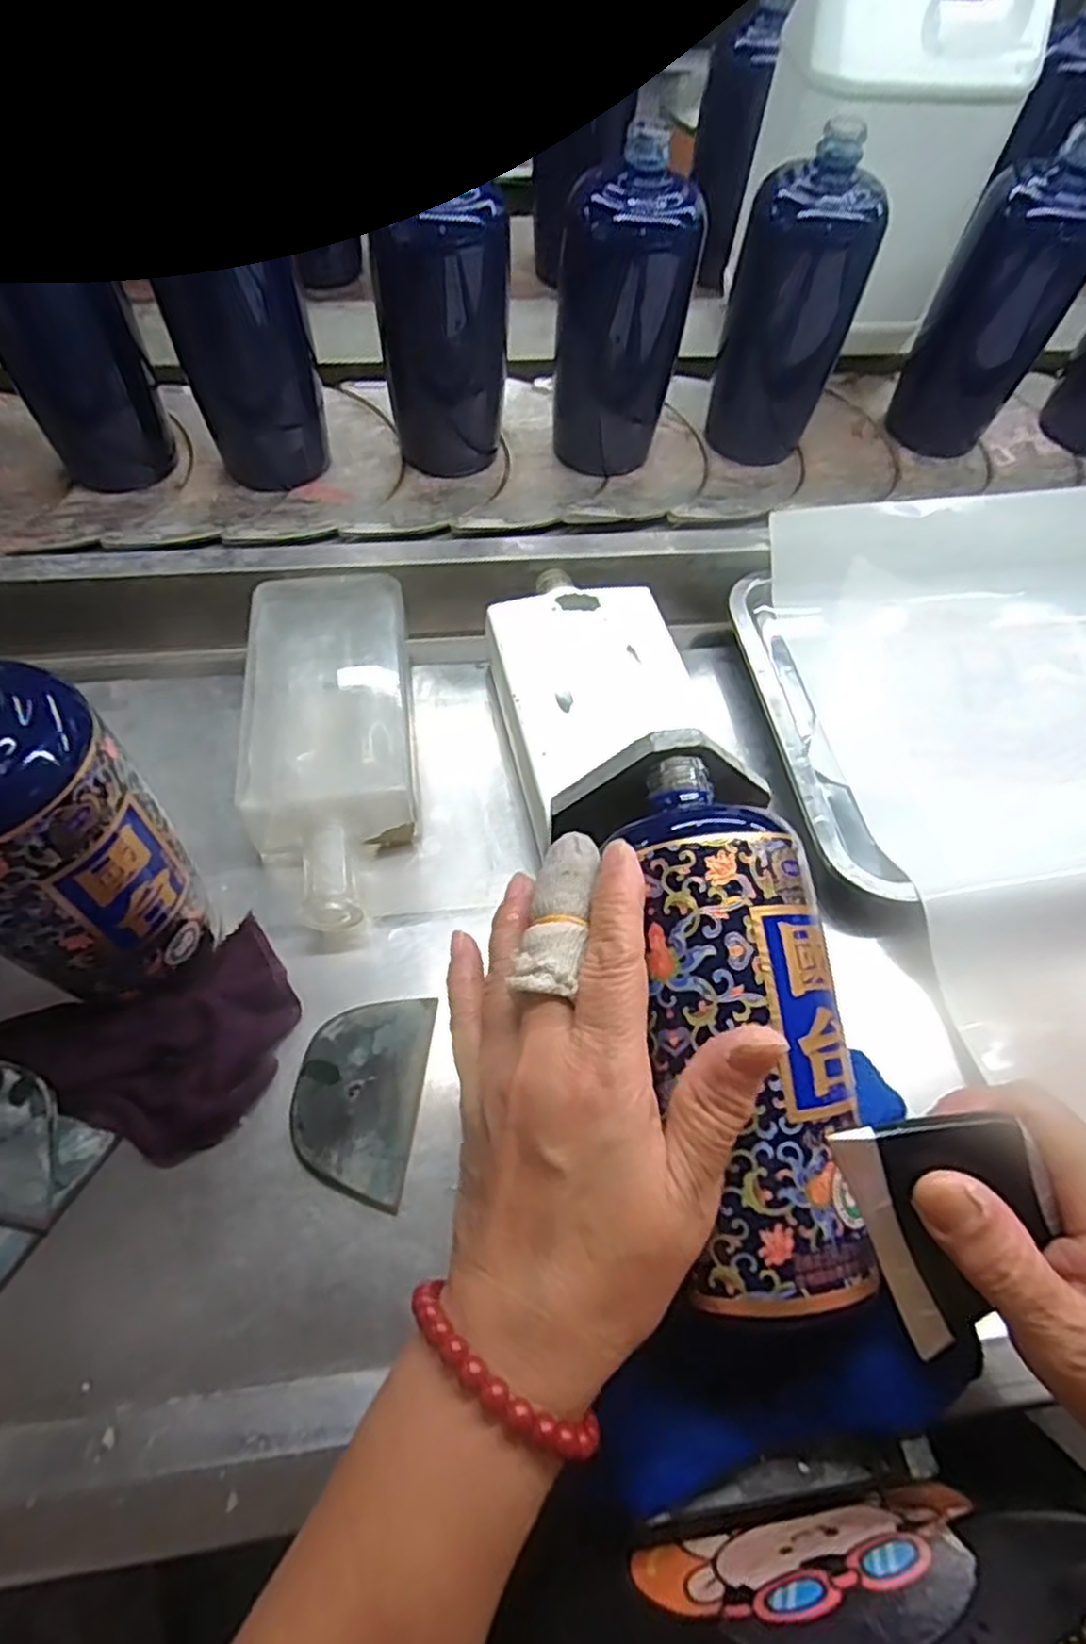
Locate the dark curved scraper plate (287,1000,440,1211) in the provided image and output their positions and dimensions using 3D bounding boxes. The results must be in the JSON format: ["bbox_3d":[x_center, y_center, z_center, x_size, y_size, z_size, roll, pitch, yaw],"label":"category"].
[{"bbox_3d":[-0.083,0.123,0.348,0.054,0.010,0.087,7,61,0],"label":"dark curved scraper plate"}]

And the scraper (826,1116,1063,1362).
[{"bbox_3d":[0.132,0.127,0.243,0.055,0.007,0.083,-23,101,5],"label":"scraper"}]

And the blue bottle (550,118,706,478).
[{"bbox_3d":[0.051,-0.325,0.505,0.063,0.176,0.064,-35,69,-21],"label":"blue bottle"}]

